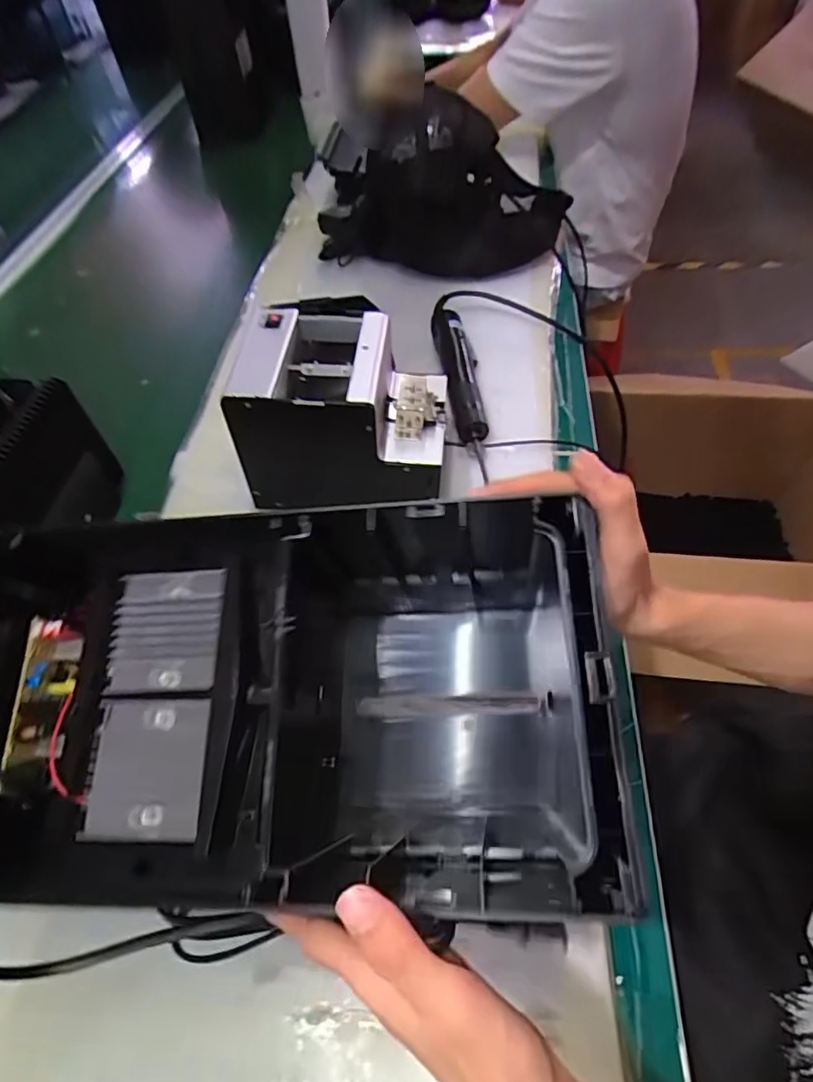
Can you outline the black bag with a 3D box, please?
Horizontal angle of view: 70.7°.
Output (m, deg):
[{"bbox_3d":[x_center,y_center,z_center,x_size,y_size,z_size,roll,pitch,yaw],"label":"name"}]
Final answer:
[{"bbox_3d":[0.053,-0.509,0.849,0.350,0.230,0.223,0,52,4],"label":"black bag"}]

